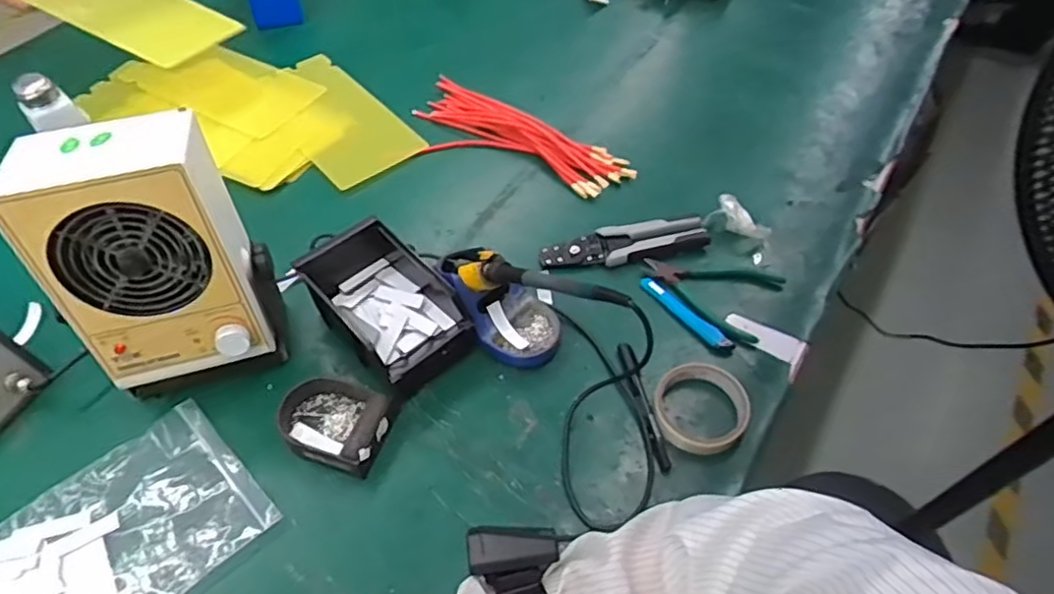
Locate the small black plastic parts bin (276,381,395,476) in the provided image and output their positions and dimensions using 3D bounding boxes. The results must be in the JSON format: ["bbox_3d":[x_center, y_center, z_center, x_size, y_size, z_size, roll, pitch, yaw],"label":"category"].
[{"bbox_3d":[-0.183,0.120,0.615,0.107,0.031,0.075,19,56,13],"label":"small black plastic parts bin"}]

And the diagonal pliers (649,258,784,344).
[{"bbox_3d":[0.209,-0.005,0.737,0.149,0.019,0.107,17,55,12],"label":"diagonal pliers"}]

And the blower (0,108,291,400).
[{"bbox_3d":[-0.324,-0.028,0.585,0.155,0.235,0.128,-10,54,-8],"label":"blower"}]

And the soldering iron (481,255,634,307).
[{"bbox_3d":[0.019,-0.015,0.588,0.180,0.020,0.025,15,49,45],"label":"soldering iron"}]

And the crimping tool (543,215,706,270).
[{"bbox_3d":[0.116,-0.067,0.767,0.200,0.014,0.057,-11,54,-8],"label":"crimping tool"}]

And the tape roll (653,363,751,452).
[{"bbox_3d":[0.171,0.107,0.632,0.092,0.026,0.088,0,53,0],"label":"tape roll"}]

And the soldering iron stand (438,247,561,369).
[{"bbox_3d":[-0.028,-0.001,0.676,0.147,0.086,0.086,38,62,24],"label":"soldering iron stand"}]

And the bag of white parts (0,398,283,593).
[{"bbox_3d":[-0.358,0.210,0.555,0.230,0.018,0.166,-38,62,-25],"label":"bag of white parts"}]

